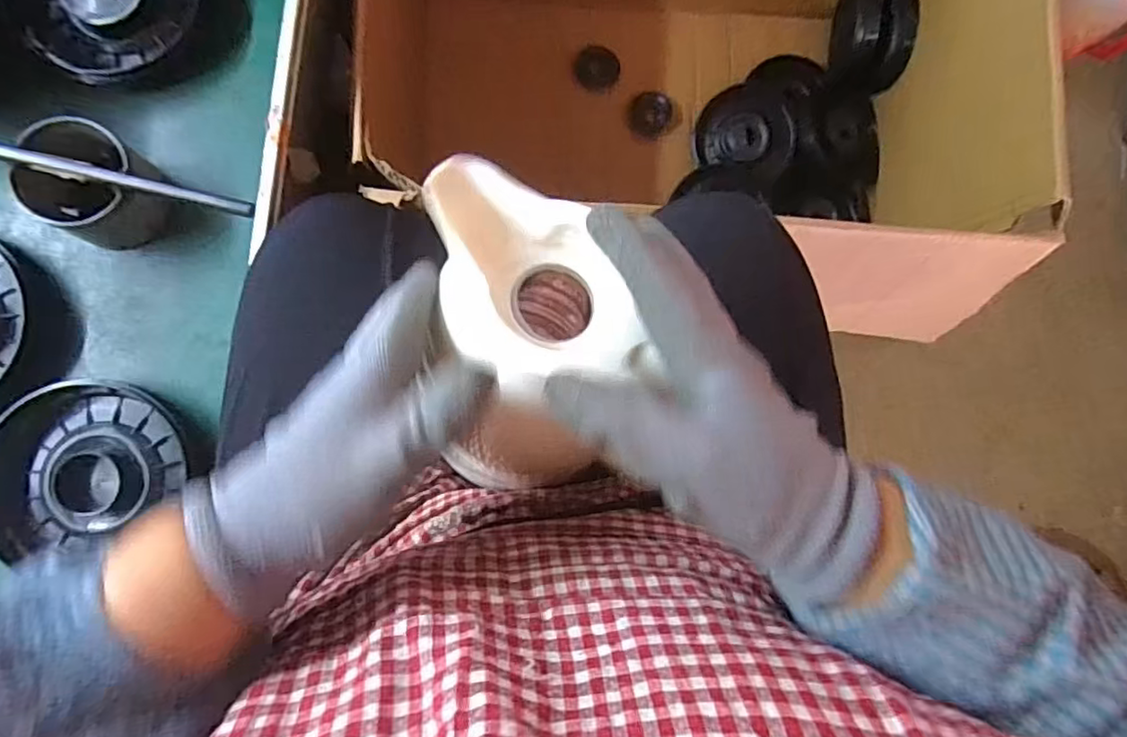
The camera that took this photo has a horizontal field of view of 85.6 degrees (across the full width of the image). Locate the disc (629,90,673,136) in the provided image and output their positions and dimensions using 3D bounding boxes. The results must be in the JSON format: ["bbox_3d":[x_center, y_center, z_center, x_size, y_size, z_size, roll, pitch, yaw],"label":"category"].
[{"bbox_3d":[0.128,-0.376,0.897,0.059,0.008,0.061,4,102,18],"label":"disc"}]

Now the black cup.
[{"bbox_3d":[-0.330,-0.128,0.429,0.073,0.061,0.073,0,85,-3],"label":"black cup"}]

